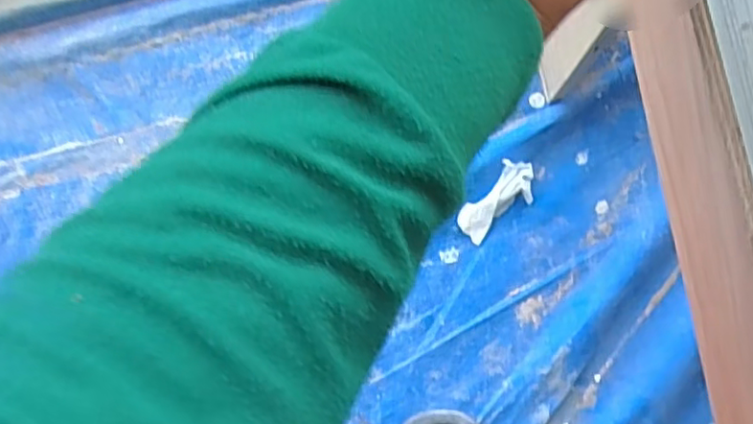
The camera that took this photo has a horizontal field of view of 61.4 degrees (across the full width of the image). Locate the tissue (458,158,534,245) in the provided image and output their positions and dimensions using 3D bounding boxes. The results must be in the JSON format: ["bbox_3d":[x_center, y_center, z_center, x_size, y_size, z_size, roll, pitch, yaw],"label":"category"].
[{"bbox_3d":[0.161,-0.013,0.837,0.059,0.030,0.120,40,95,6],"label":"tissue"}]

